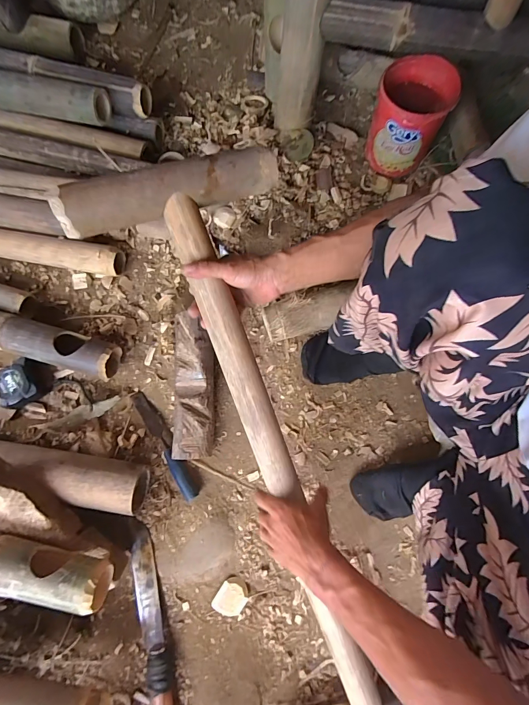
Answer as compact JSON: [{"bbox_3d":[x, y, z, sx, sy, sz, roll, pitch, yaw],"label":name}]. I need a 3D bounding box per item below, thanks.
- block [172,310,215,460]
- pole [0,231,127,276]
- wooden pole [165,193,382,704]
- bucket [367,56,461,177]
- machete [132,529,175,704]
[{"bbox_3d":[-0.132,0.059,0.647,0.075,0.058,0.270,-2,79,0],"label":"block"},{"bbox_3d":[-0.610,-0.233,0.698,0.638,0.060,0.056,9,78,1],"label":"pole"},{"bbox_3d":[0.022,0.174,0.488,0.047,0.039,0.787,-20,96,-5],"label":"wooden pole"},{"bbox_3d":[0.289,-0.479,0.702,0.138,0.166,0.144,0,78,-1],"label":"bucket"},{"bbox_3d":[-0.190,0.478,0.572,0.039,0.031,0.313,-14,79,-4],"label":"machete"}]

